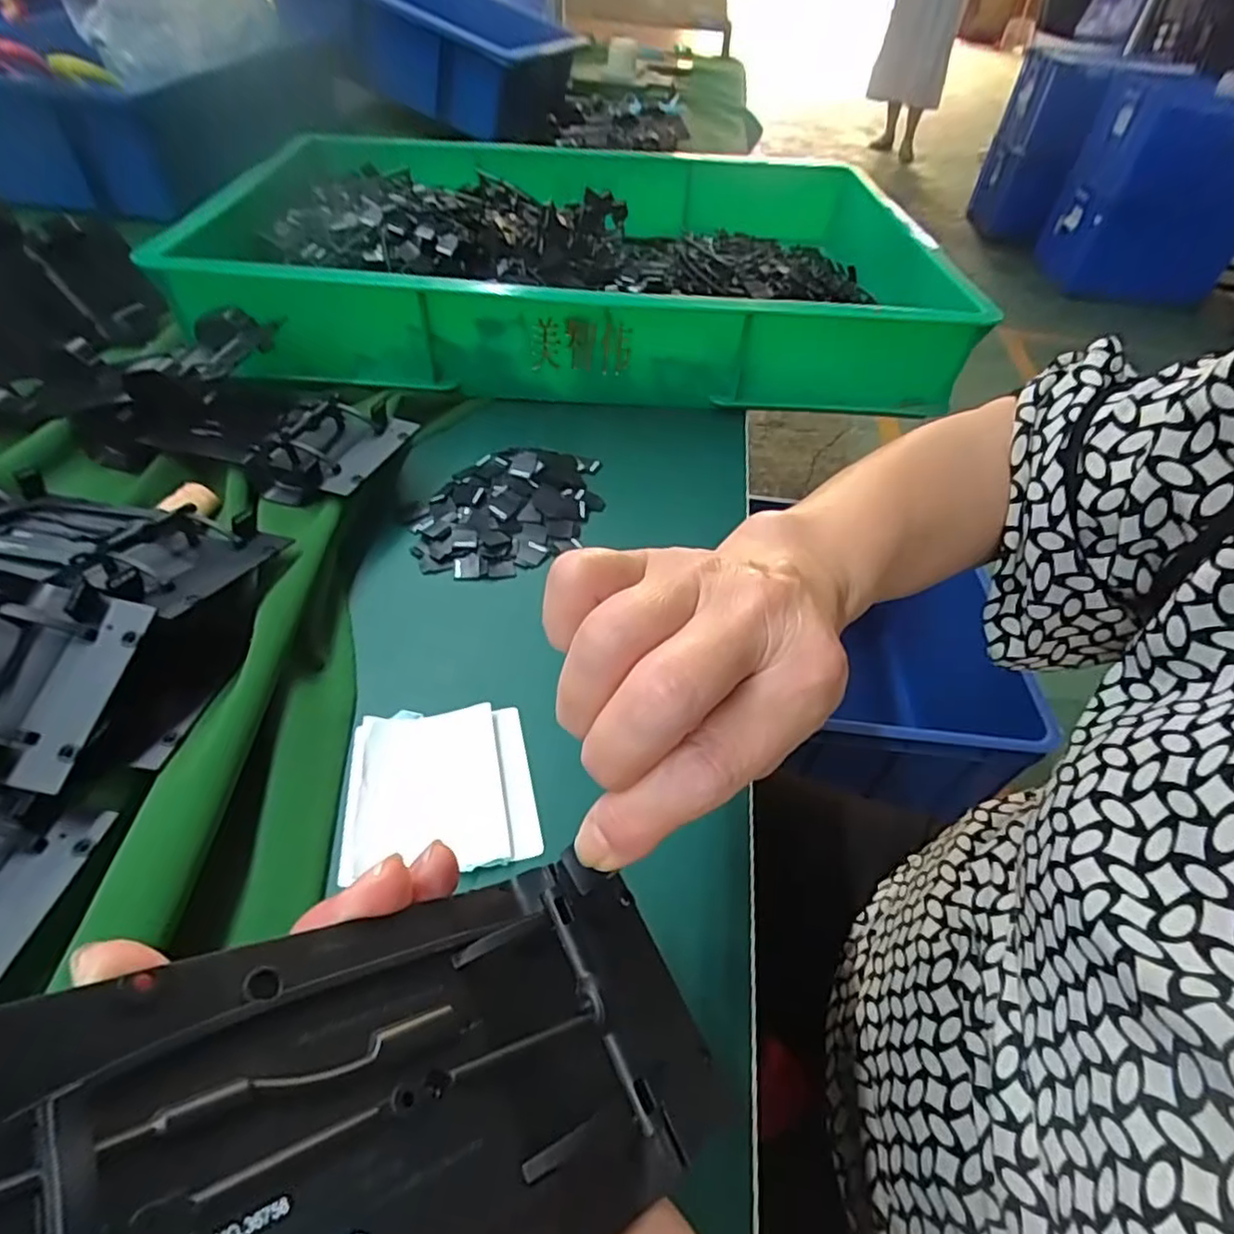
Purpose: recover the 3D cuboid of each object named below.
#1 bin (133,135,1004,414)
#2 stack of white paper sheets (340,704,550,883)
[{"bbox_3d":[-0.016,-0.327,0.573,0.536,0.074,0.407,2,47,-3],"label":"bin"},{"bbox_3d":[-0.070,0.067,0.268,0.071,0.006,0.071,-4,47,-9],"label":"stack of white paper sheets"}]

